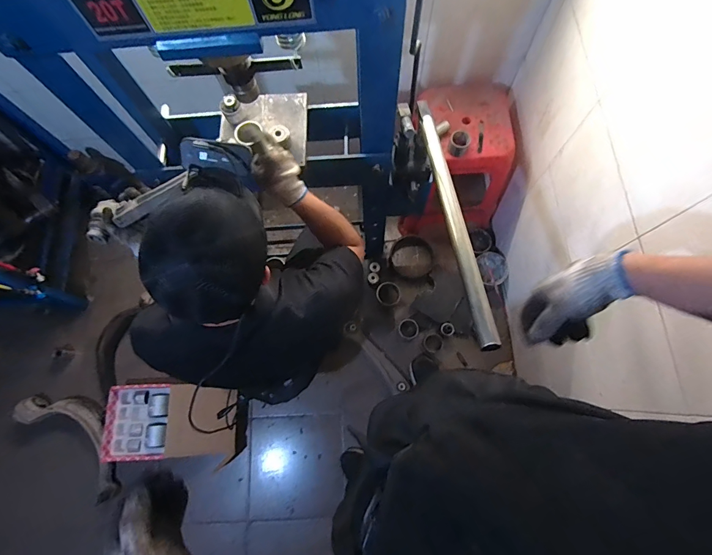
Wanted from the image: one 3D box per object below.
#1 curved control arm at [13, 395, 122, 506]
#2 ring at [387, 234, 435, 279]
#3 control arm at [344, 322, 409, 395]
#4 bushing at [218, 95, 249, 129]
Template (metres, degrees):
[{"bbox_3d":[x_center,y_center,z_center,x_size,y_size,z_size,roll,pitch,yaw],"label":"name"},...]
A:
[{"bbox_3d":[-0.932,0.531,1.256,0.438,0.075,0.193,34,77,11],"label":"curved control arm"},{"bbox_3d":[0.207,-0.078,1.429,0.165,0.043,0.169,-1,73,2],"label":"ring"},{"bbox_3d":[0.070,0.278,1.328,0.064,0.037,0.305,-38,76,-9],"label":"control arm"},{"bbox_3d":[-0.269,-0.369,0.835,0.048,0.048,0.045,-1,73,2],"label":"bushing"}]

